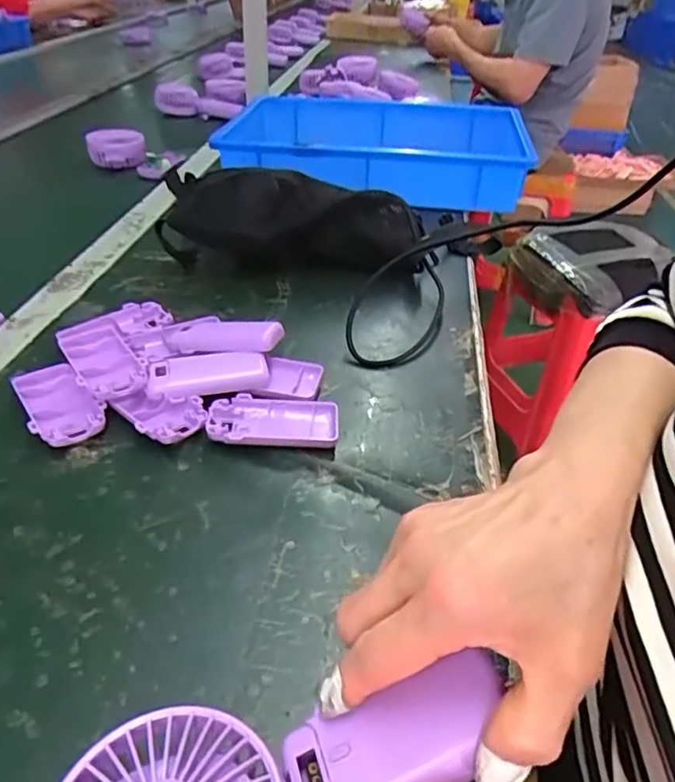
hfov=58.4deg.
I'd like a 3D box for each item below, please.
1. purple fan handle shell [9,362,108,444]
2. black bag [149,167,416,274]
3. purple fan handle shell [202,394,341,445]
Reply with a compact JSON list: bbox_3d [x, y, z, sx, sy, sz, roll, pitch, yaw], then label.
[{"bbox_3d":[-0.210,0.008,0.455,0.048,0.015,0.097,-21,43,-29],"label":"purple fan handle shell"},{"bbox_3d":[-0.056,-0.186,0.656,0.263,0.091,0.107,-6,38,-12],"label":"black bag"},{"bbox_3d":[-0.046,0.023,0.443,0.094,0.013,0.048,1,37,-3],"label":"purple fan handle shell"}]

